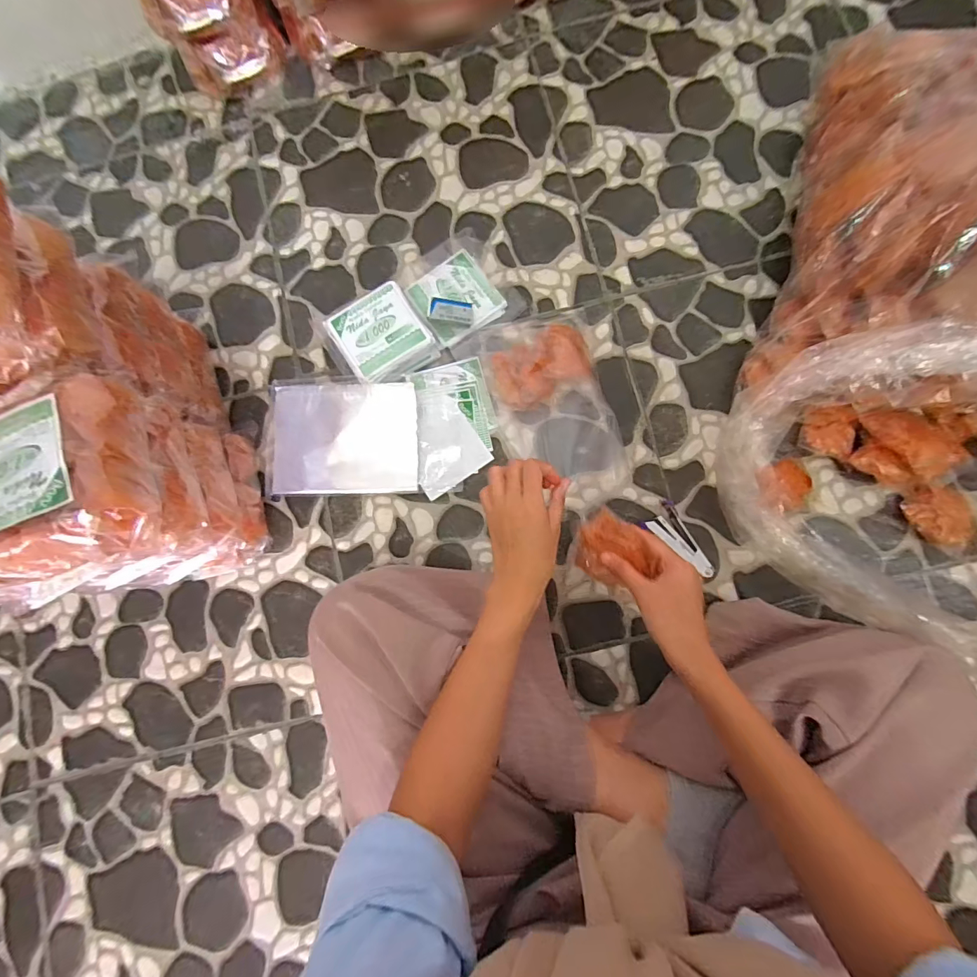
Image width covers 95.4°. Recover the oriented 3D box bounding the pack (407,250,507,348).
[{"bbox_3d":[-0.040,-0.240,0.560,0.099,0.018,0.098,-32,83,-1],"label":"pack"}]

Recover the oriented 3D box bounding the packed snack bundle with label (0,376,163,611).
[{"bbox_3d":[-0.329,-0.004,0.335,0.122,0.065,0.160,-22,82,0],"label":"packed snack bundle with label"}]

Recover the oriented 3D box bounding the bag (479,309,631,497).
[{"bbox_3d":[0.076,-0.104,0.518,0.132,0.053,0.227,-14,83,1],"label":"bag"}]

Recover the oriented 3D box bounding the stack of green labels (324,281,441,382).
[{"bbox_3d":[-0.131,-0.185,0.550,0.104,0.037,0.111,-35,83,-1],"label":"stack of green labels"}]

